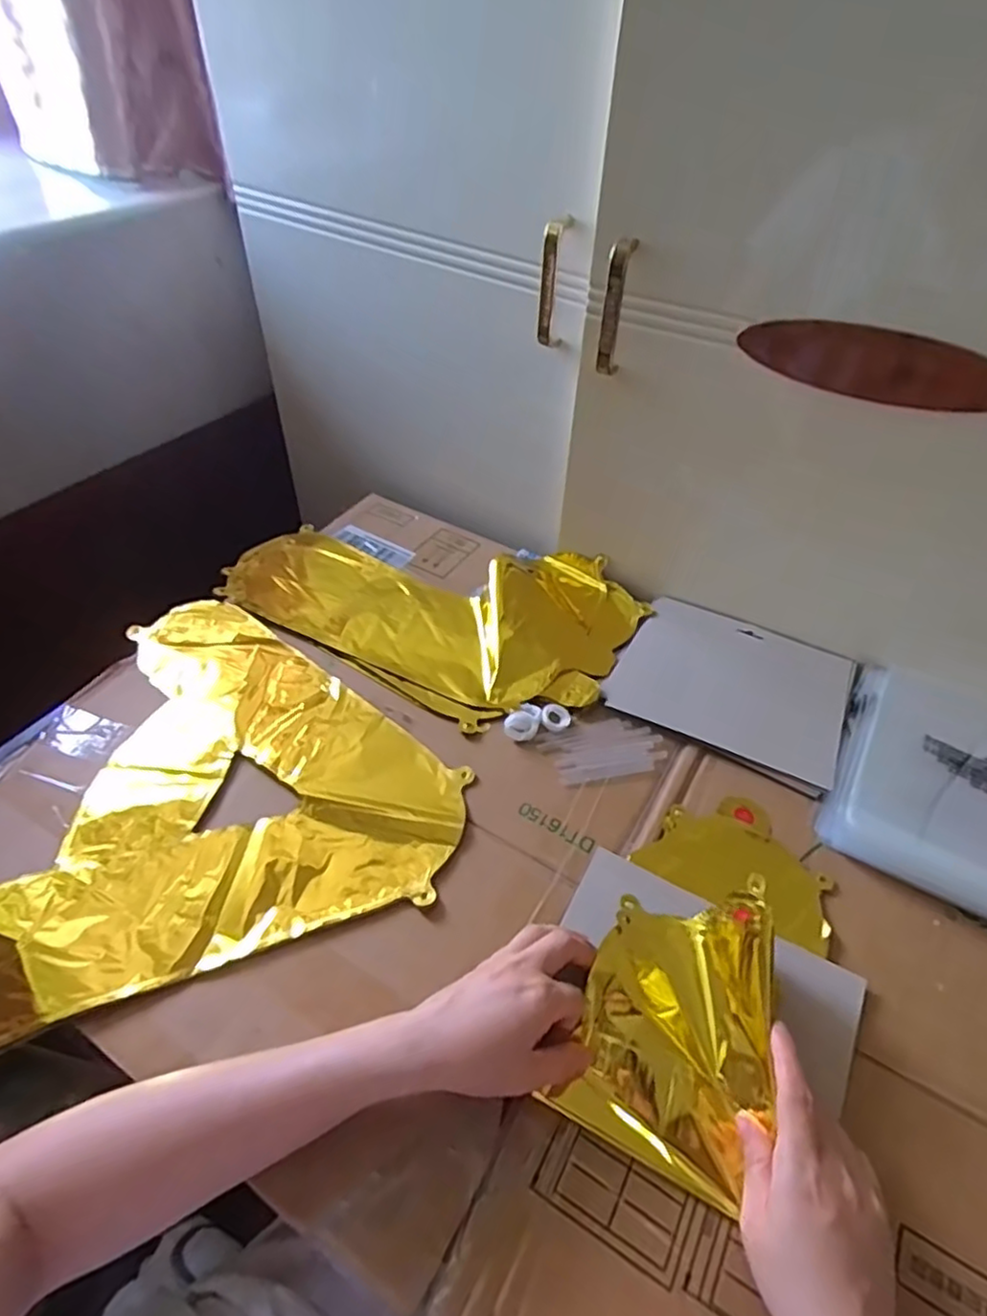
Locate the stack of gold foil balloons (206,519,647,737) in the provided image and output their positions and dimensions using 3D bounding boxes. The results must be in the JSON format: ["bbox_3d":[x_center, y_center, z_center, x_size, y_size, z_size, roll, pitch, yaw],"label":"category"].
[{"bbox_3d":[-0.061,-0.075,0.690,0.391,0.024,0.247,27,51,21],"label":"stack of gold foil balloons"}]

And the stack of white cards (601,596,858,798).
[{"bbox_3d":[0.219,0.023,0.621,0.200,0.015,0.158,22,49,17],"label":"stack of white cards"}]

